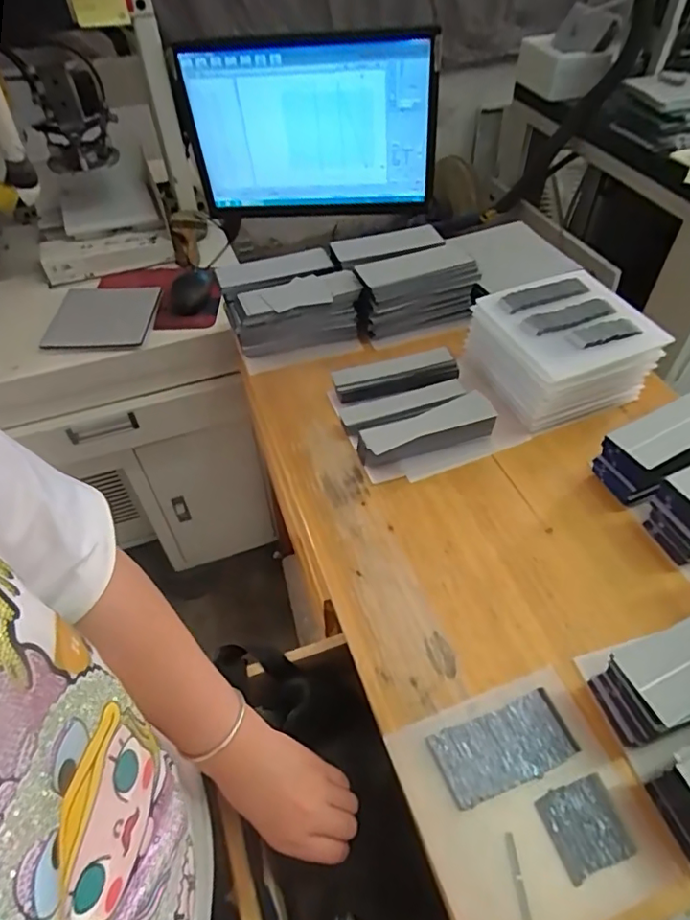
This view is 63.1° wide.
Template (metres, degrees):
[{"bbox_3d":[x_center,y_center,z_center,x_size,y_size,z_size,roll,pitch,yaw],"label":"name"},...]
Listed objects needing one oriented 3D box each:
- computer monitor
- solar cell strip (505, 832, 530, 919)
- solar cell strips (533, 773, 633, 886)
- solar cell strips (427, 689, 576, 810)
[{"bbox_3d":[-0.066,-0.574,0.992,0.450,0.306,0.064,3,57,10],"label":"computer monitor"},{"bbox_3d":[0.118,0.285,0.383,0.006,0.005,0.052,-1,49,-1],"label":"solar cell strip"},{"bbox_3d":[0.172,0.263,0.403,0.053,0.004,0.052,-15,50,-13],"label":"solar cell strips"},{"bbox_3d":[0.124,0.223,0.437,0.106,0.008,0.052,-17,57,-12],"label":"solar cell strips"}]

